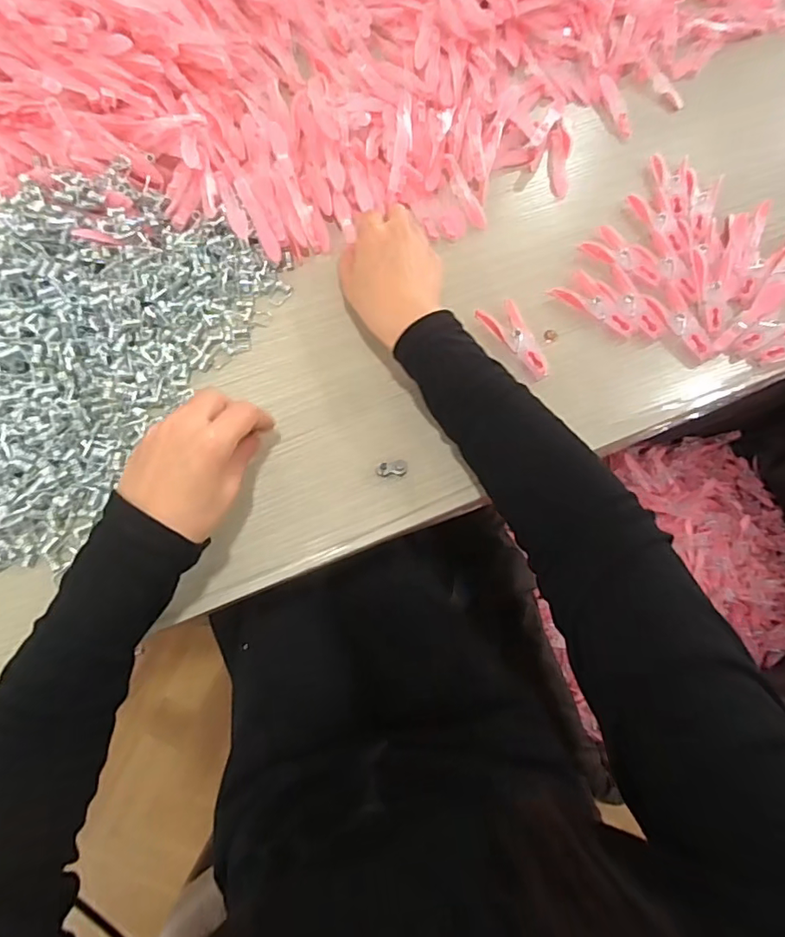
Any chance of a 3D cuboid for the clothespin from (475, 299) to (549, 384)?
[{"bbox_3d":[0.108,-0.111,0.452,0.030,0.012,0.078,-33,76,-12],"label":"clothespin"}]

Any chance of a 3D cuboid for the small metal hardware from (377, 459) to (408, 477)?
[{"bbox_3d":[0.000,0.000,0.414,0.024,0.012,0.009,-10,73,-6],"label":"small metal hardware"}]

